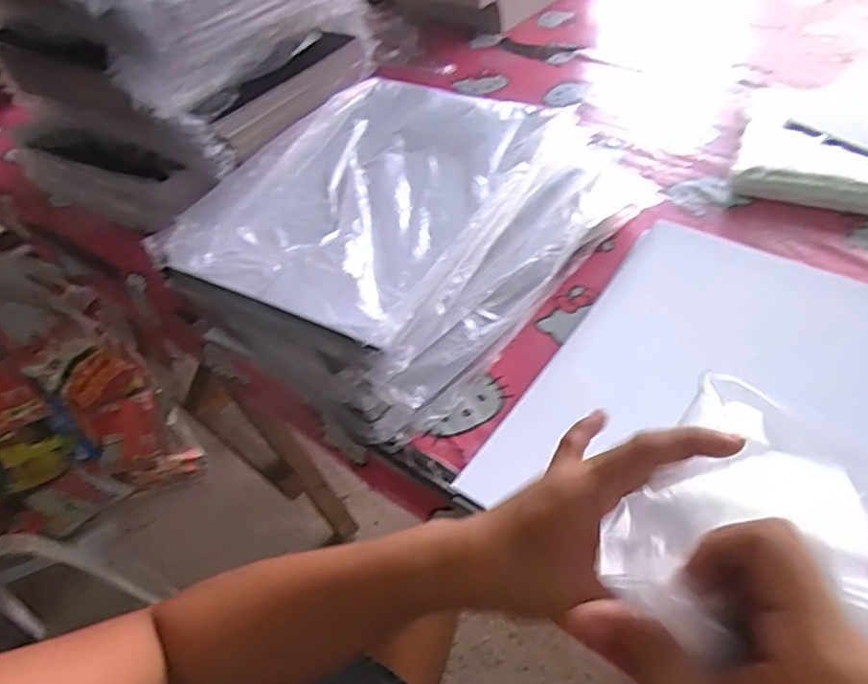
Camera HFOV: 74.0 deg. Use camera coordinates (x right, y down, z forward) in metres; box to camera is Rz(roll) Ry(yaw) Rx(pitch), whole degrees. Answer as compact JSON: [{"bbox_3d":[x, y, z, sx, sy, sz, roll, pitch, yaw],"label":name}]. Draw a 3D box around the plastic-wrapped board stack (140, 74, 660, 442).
[{"bbox_3d":[-0.032,-0.134,0.609,0.368,0.080,0.422,34,60,30],"label":"plastic-wrapped board stack"}]

